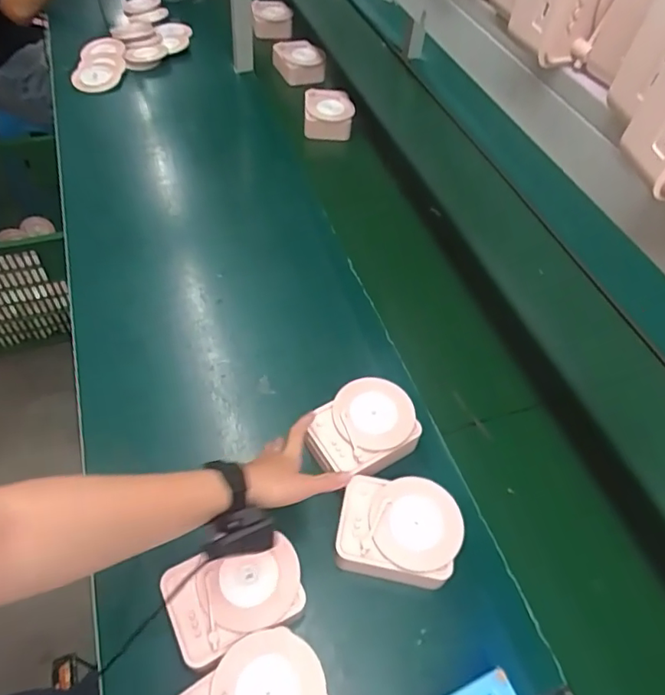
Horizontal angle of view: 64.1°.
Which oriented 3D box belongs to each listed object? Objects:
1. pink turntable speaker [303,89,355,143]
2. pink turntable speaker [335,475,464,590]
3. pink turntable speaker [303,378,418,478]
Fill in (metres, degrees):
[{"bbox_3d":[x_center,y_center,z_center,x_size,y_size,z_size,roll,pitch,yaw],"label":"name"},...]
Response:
[{"bbox_3d":[-0.008,-0.509,1.157,0.105,0.057,0.124,1,52,-4],"label":"pink turntable speaker"},{"bbox_3d":[0.074,0.204,0.600,0.129,0.054,0.103,10,52,3],"label":"pink turntable speaker"},{"bbox_3d":[0.037,0.102,0.668,0.131,0.041,0.105,-31,60,-25],"label":"pink turntable speaker"}]

